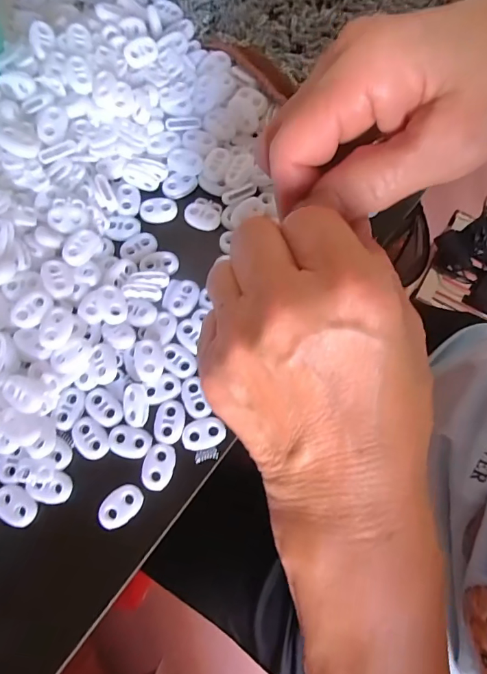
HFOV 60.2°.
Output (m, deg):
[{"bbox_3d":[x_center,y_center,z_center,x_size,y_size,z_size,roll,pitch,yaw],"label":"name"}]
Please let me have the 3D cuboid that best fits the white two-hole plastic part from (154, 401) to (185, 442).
[{"bbox_3d":[-0.039,0.044,0.220,0.015,0.004,0.022,6,73,2],"label":"white two-hole plastic part"}]

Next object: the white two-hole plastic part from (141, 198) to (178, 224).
[{"bbox_3d":[-0.053,-0.079,0.261,0.022,0.004,0.016,-9,73,-3],"label":"white two-hole plastic part"}]

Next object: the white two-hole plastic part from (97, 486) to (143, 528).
[{"bbox_3d":[-0.061,0.084,0.207,0.023,0.004,0.016,-39,77,-11],"label":"white two-hole plastic part"}]

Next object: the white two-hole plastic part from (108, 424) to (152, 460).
[{"bbox_3d":[-0.059,0.054,0.217,0.022,0.004,0.015,17,74,5],"label":"white two-hole plastic part"}]

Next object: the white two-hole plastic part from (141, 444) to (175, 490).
[{"bbox_3d":[-0.044,0.066,0.213,0.015,0.004,0.022,12,73,3],"label":"white two-hole plastic part"}]

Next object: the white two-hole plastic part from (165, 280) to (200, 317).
[{"bbox_3d":[-0.035,-0.023,0.241,0.016,0.004,0.022,16,74,4],"label":"white two-hole plastic part"}]

